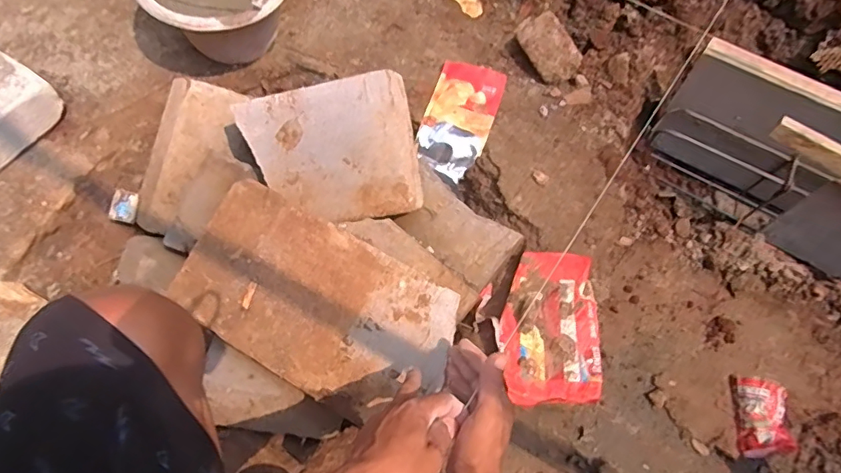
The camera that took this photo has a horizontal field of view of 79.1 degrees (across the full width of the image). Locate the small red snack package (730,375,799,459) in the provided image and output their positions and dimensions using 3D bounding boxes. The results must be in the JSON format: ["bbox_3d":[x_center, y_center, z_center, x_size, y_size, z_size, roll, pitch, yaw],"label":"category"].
[{"bbox_3d":[0.454,0.238,0.667,0.067,0.029,0.101,10,65,4],"label":"small red snack package"}]

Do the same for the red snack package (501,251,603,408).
[{"bbox_3d":[0.192,0.128,0.755,0.135,0.023,0.226,3,65,1],"label":"red snack package"}]

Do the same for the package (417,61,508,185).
[{"bbox_3d":[0.069,-0.208,0.904,0.115,0.050,0.208,18,66,8],"label":"package"}]

